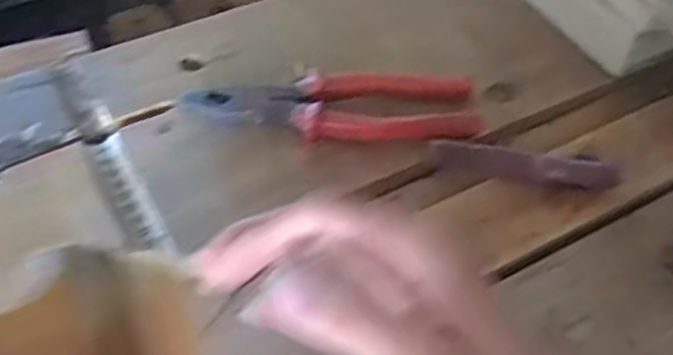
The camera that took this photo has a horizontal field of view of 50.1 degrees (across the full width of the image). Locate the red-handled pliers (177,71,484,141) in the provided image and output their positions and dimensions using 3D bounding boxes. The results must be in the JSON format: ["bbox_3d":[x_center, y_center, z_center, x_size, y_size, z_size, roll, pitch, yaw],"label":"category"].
[{"bbox_3d":[-0.003,-0.042,0.447,0.178,0.025,0.044,5,50,3],"label":"red-handled pliers"}]

